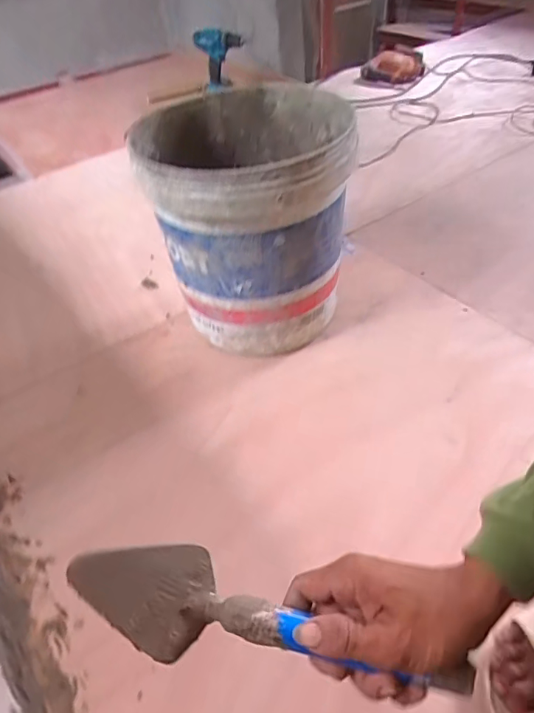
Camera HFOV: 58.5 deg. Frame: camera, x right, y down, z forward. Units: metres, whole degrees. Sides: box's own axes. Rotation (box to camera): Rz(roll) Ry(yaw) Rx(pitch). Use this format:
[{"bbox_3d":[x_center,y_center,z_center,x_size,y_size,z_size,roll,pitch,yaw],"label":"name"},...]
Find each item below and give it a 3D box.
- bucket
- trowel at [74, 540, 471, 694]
[{"bbox_3d":[-0.021,-0.212,0.768,0.296,0.317,0.338,-6,45,2],"label":"bucket"},{"bbox_3d":[-0.004,0.184,0.336,0.273,0.049,0.070,8,46,14],"label":"trowel"}]

